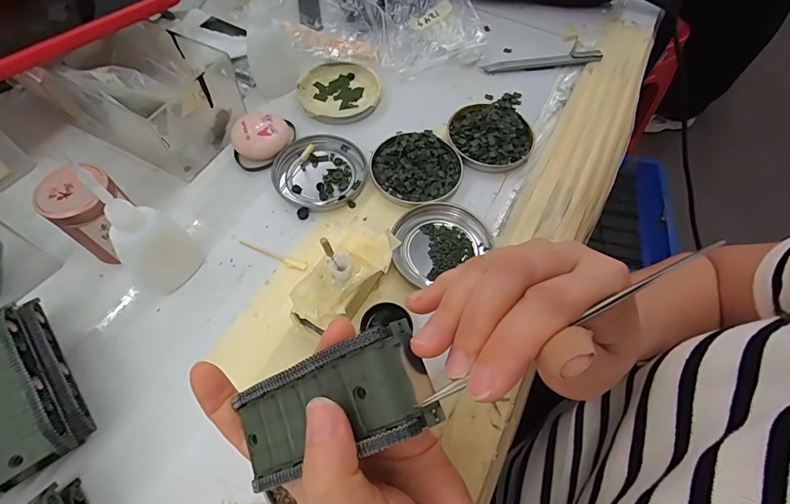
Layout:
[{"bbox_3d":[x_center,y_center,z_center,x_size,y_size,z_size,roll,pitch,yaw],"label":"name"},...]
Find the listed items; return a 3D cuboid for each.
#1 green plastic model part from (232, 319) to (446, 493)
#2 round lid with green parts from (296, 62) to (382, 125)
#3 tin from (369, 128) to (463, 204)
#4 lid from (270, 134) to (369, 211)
[{"bbox_3d":[-0.031,0.067,0.172,0.093,0.023,0.043,-29,62,22],"label":"green plastic model part"},{"bbox_3d":[-0.055,-0.157,0.398,0.079,0.012,0.077,0,61,-1],"label":"round lid with green parts"},{"bbox_3d":[0.018,-0.077,0.347,0.077,0.021,0.073,0,61,-1],"label":"tin"},{"bbox_3d":[-0.064,-0.069,0.351,0.079,0.012,0.073,0,61,-1],"label":"lid"}]

